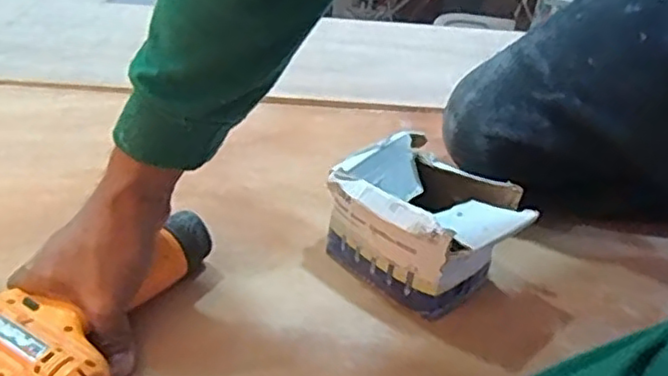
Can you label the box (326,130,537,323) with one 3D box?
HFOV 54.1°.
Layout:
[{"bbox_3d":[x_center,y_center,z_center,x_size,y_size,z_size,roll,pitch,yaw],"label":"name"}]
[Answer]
[{"bbox_3d":[0.080,0.034,0.572,0.147,0.097,0.113,30,45,29],"label":"box"}]

